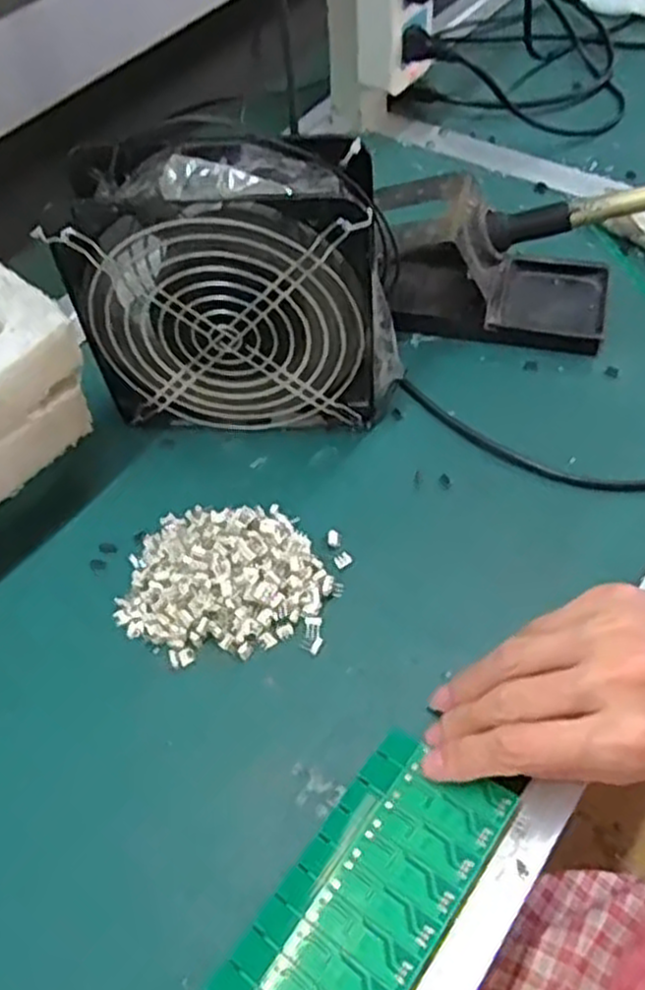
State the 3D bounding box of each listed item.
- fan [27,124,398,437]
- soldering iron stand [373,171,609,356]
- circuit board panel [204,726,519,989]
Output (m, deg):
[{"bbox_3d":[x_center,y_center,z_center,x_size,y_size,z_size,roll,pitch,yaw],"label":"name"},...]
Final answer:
[{"bbox_3d":[-0.044,-0.103,0.404,0.152,0.153,0.058,2,55,7],"label":"fan"},{"bbox_3d":[0.104,-0.142,0.470,0.138,0.072,0.073,8,56,11],"label":"soldering iron stand"},{"bbox_3d":[0.012,0.158,0.294,0.063,0.004,0.135,21,57,38],"label":"circuit board panel"}]

